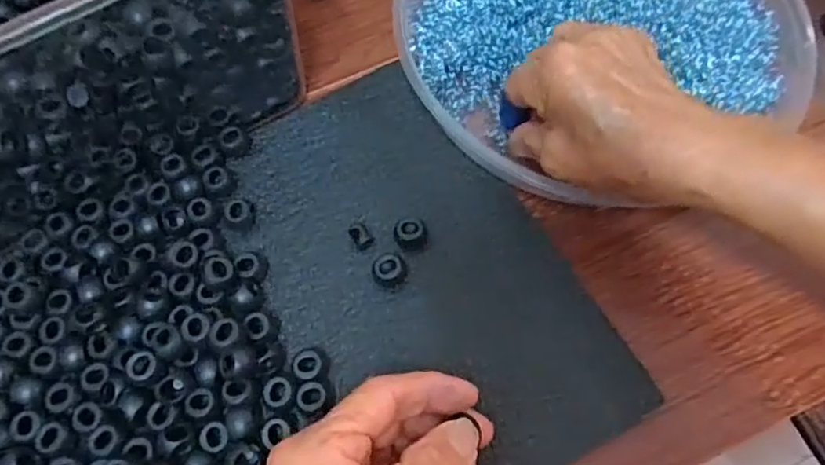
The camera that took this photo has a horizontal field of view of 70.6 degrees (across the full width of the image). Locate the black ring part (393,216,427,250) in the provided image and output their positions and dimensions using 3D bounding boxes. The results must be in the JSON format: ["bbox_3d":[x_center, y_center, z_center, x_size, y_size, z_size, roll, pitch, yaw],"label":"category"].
[{"bbox_3d":[-0.001,0.001,0.317,0.017,0.013,0.014,-7,67,3],"label":"black ring part"}]

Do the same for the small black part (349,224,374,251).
[{"bbox_3d":[-0.028,0.002,0.320,0.010,0.010,0.013,-32,67,-7],"label":"small black part"}]

